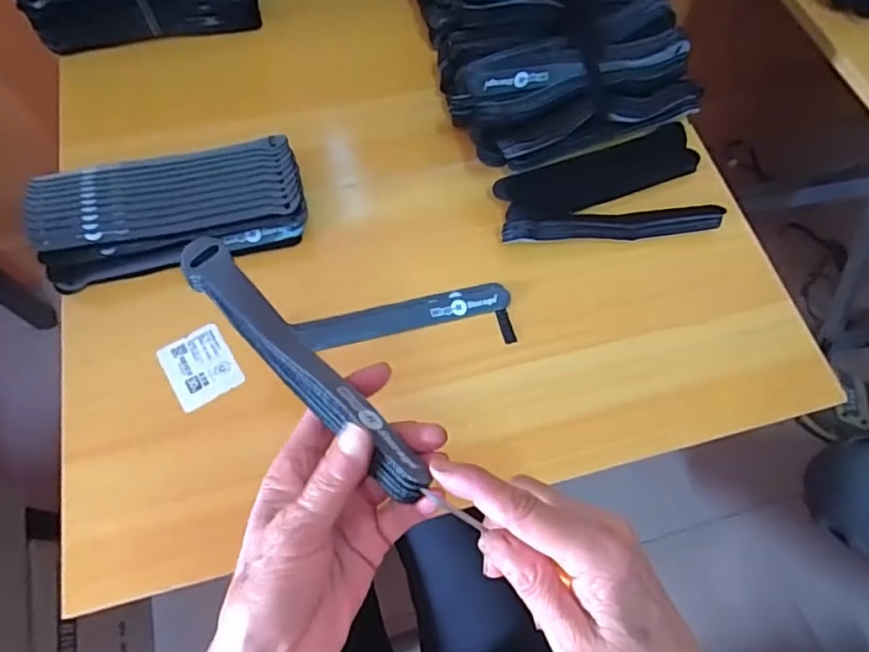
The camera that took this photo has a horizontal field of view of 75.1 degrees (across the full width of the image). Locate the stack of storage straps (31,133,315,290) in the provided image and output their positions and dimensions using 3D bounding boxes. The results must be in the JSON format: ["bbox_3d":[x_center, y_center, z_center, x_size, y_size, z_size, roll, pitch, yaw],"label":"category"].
[{"bbox_3d":[-0.212,-0.097,0.469,0.201,0.061,0.087,-16,69,-9],"label":"stack of storage straps"}]

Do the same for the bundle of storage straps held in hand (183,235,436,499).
[{"bbox_3d":[-0.074,0.016,0.297,0.024,0.015,0.198,-41,62,-17],"label":"bundle of storage straps held in hand"}]

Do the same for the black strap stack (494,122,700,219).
[{"bbox_3d":[0.155,-0.139,0.523,0.199,0.026,0.046,-21,70,-11],"label":"black strap stack"}]

